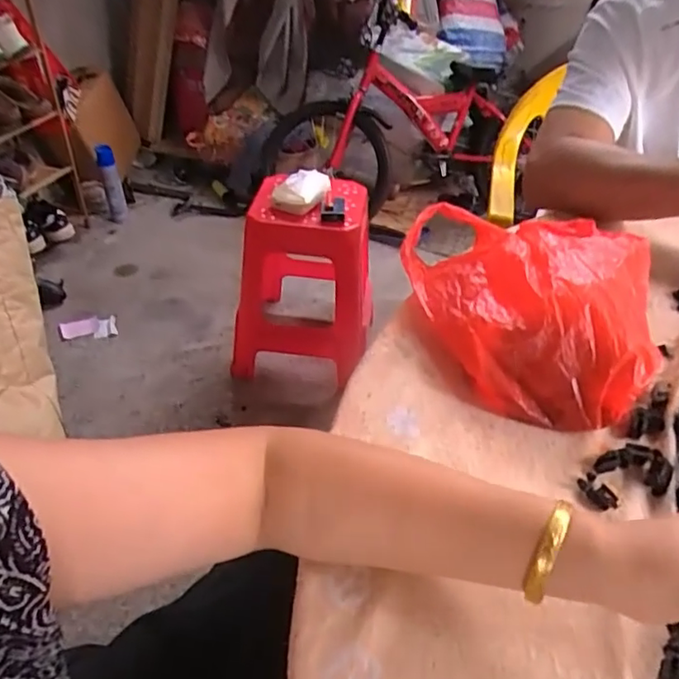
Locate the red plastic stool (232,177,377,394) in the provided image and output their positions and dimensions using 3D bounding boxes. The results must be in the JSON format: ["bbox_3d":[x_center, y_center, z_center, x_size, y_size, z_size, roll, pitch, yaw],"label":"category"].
[{"bbox_3d":[-0.094,-0.190,1.484,0.342,0.432,0.319,5,41,6],"label":"red plastic stool"}]

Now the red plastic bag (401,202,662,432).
[{"bbox_3d":[0.162,-0.050,0.524,0.241,0.077,0.243,18,44,20],"label":"red plastic bag"}]

